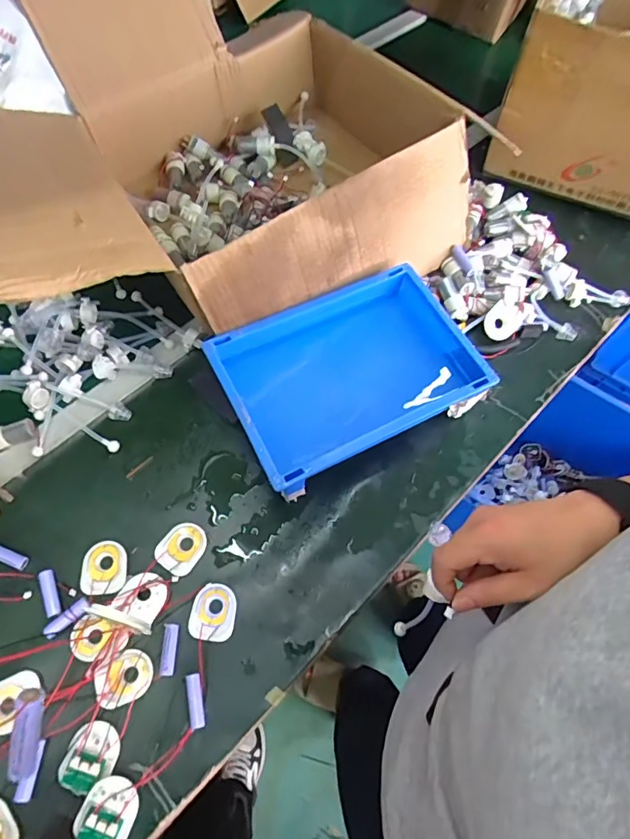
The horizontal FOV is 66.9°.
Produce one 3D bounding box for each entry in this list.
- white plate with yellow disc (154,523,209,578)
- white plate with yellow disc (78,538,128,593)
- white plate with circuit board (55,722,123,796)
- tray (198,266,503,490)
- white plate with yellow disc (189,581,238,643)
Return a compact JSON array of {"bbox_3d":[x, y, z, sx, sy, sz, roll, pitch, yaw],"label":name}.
[{"bbox_3d":[-0.157,0.151,0.564,0.051,0.004,0.057,29,66,9],"label":"white plate with yellow disc"},{"bbox_3d":[-0.243,0.169,0.549,0.052,0.004,0.060,-5,65,-6],"label":"white plate with yellow disc"},{"bbox_3d":[-0.223,0.335,0.472,0.048,0.008,0.059,22,65,6],"label":"white plate with circuit board"},{"bbox_3d":[0.039,-0.052,0.633,0.305,0.098,0.217,-24,67,-15],"label":"tray"},{"bbox_3d":[-0.113,0.214,0.532,0.048,0.004,0.058,11,65,1],"label":"white plate with yellow disc"}]

